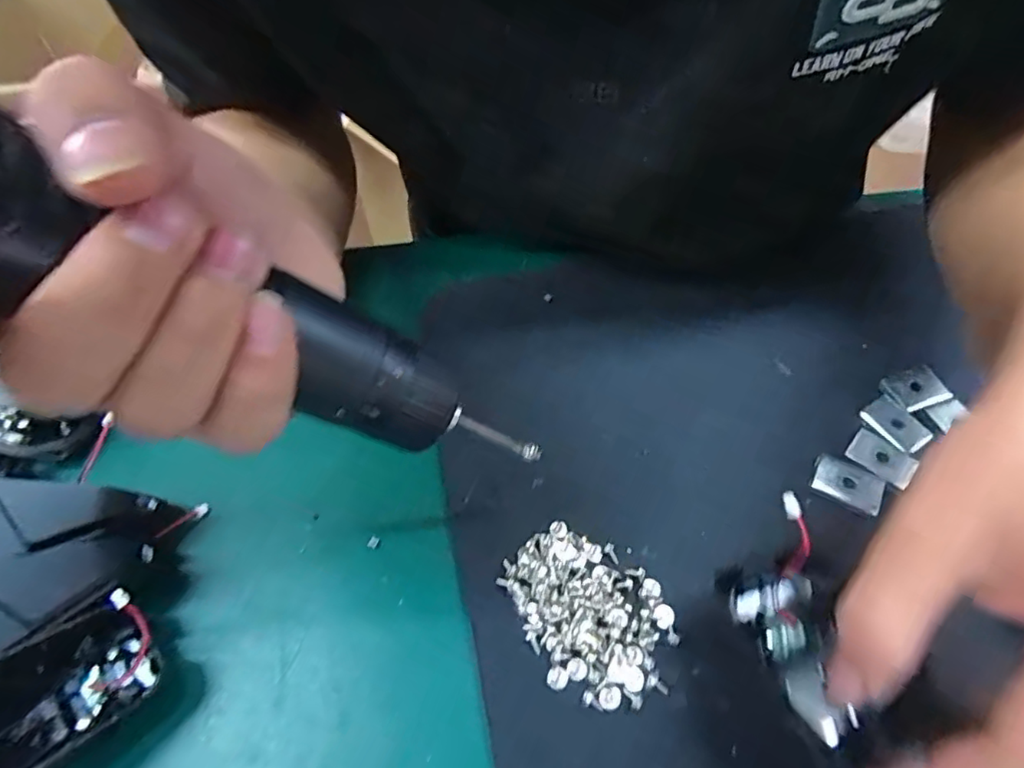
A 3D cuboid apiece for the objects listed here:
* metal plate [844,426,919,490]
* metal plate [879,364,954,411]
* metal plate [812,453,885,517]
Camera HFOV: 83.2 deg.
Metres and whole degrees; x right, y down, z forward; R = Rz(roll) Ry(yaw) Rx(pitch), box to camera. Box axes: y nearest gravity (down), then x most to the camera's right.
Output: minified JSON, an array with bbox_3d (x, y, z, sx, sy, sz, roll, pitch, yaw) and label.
[{"bbox_3d":[0.171,0.034,0.267,0.017,0.004,0.027,-40,53,-12],"label":"metal plate"},{"bbox_3d":[0.202,0.001,0.288,0.030,0.004,0.022,-17,57,-10],"label":"metal plate"},{"bbox_3d":[0.152,0.045,0.262,0.028,0.005,0.021,23,59,16],"label":"metal plate"}]

